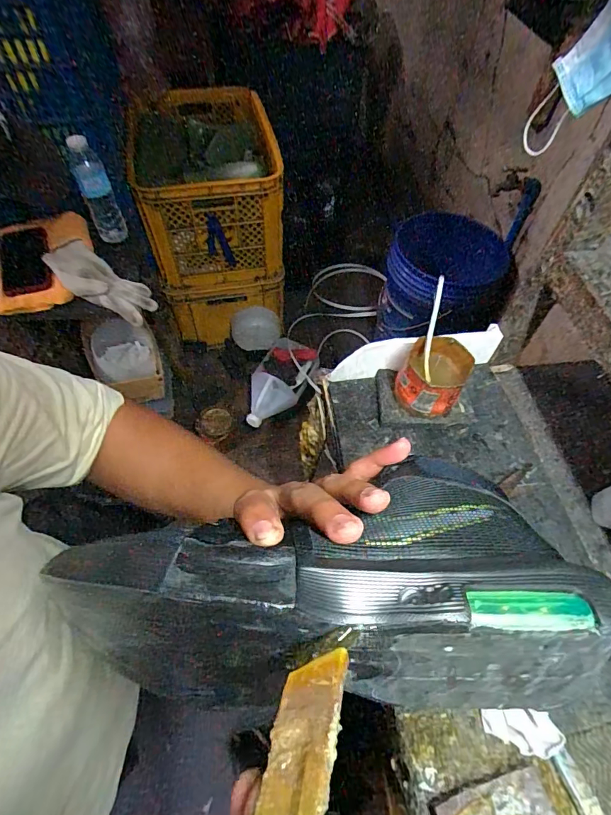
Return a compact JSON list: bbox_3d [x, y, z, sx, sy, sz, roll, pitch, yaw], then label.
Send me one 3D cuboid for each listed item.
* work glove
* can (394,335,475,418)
[{"bbox_3d":[-0.378,-0.231,0.764,0.198,0.039,0.097,35,62,-4],"label":"work glove"},{"bbox_3d":[0.160,-0.031,0.524,0.074,0.086,0.080,0,58,-1],"label":"can"}]

